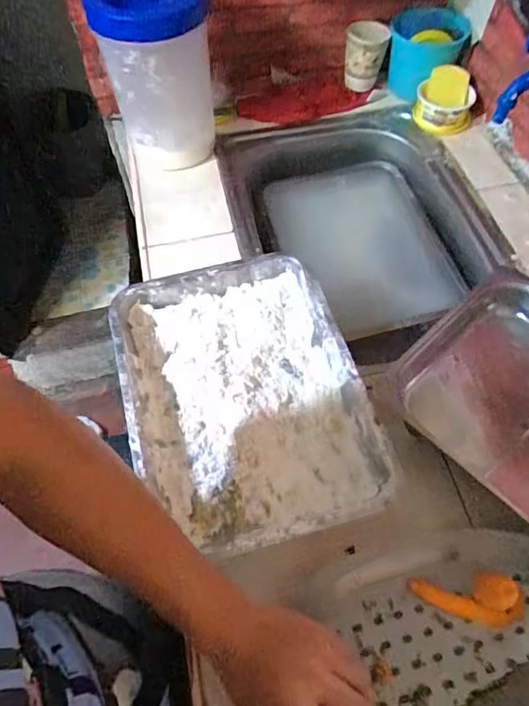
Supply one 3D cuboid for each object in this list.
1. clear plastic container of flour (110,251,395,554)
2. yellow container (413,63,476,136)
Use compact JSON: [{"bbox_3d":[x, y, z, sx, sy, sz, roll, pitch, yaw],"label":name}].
[{"bbox_3d":[-0.027,0.048,0.585,0.258,0.060,0.347,-15,59,-10],"label":"clear plastic container of flour"},{"bbox_3d":[0.325,-0.455,0.889,0.100,0.066,0.107,0,57,0],"label":"yellow container"}]

